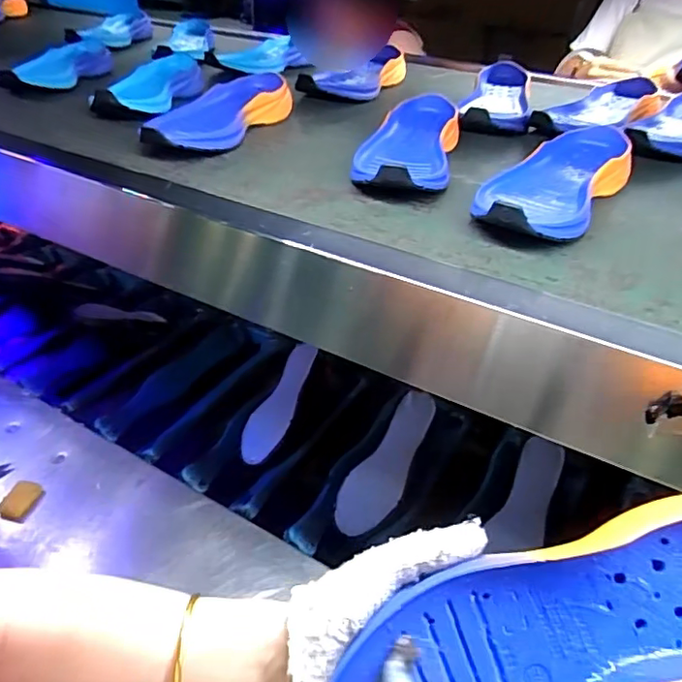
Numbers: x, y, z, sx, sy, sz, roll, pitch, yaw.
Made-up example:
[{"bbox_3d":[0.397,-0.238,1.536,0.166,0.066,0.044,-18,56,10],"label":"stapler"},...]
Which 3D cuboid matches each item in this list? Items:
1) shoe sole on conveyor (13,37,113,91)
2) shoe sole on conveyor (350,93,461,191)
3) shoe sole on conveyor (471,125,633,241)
[{"bbox_3d":[-0.420,-0.425,0.885,0.088,0.035,0.207,1,37,-1],"label":"shoe sole on conveyor"},{"bbox_3d":[0.075,-0.212,0.619,0.092,0.042,0.254,10,38,10],"label":"shoe sole on conveyor"},{"bbox_3d":[0.207,-0.151,0.546,0.096,0.039,0.275,24,42,26],"label":"shoe sole on conveyor"}]

